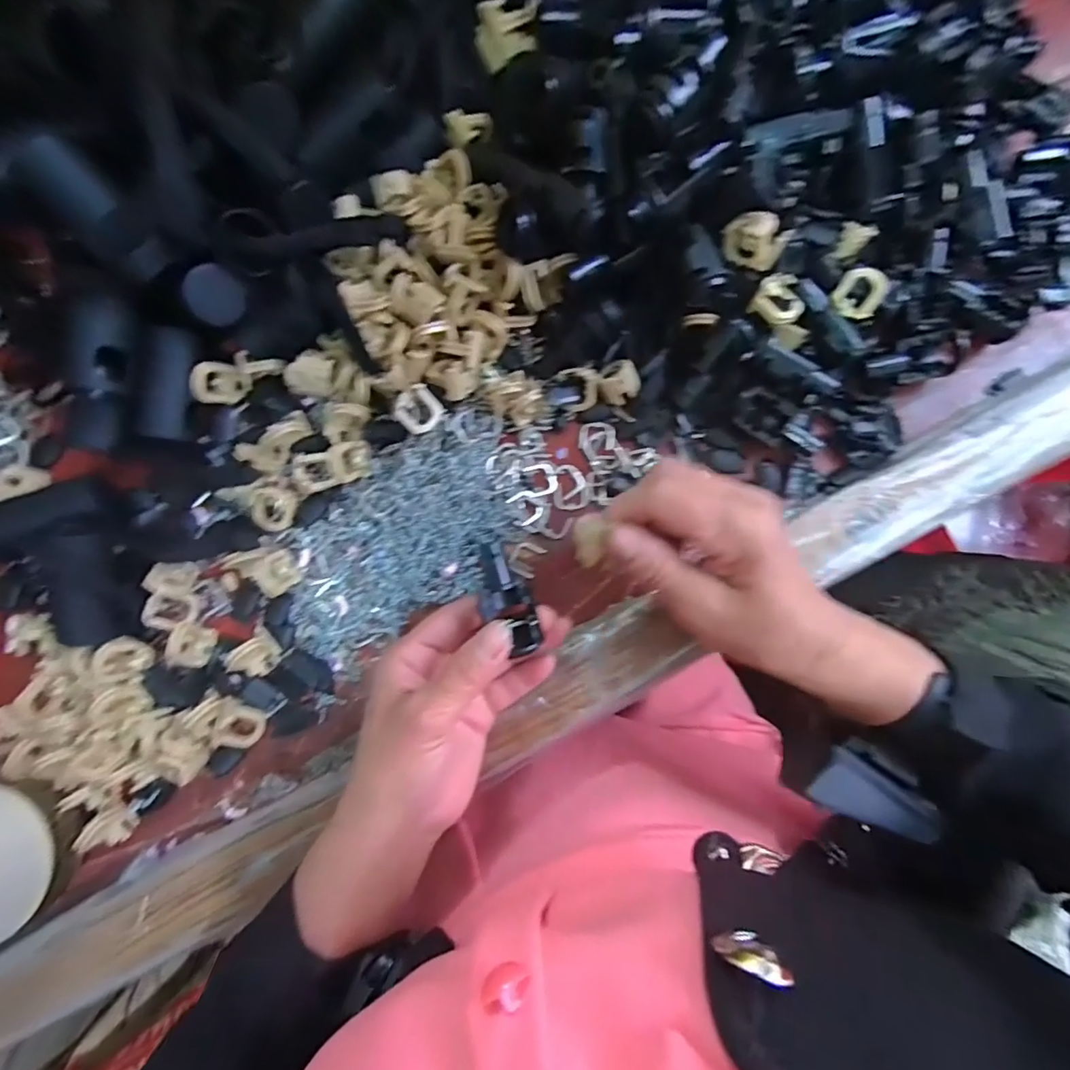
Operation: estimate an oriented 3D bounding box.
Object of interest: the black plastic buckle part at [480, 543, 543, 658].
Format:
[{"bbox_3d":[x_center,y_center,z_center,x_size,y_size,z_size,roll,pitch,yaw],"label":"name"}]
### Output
[{"bbox_3d":[-0.014,0.029,0.249,0.022,0.010,0.051,-21,93,-1],"label":"black plastic buckle part"}]

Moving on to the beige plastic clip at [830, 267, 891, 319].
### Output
[{"bbox_3d":[0.179,-0.132,0.296,0.025,0.008,0.028,33,87,2],"label":"beige plastic clip"}]

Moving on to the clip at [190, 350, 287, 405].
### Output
[{"bbox_3d":[-0.169,-0.092,0.309,0.048,0.020,0.019,-18,86,-1],"label":"clip"}]

